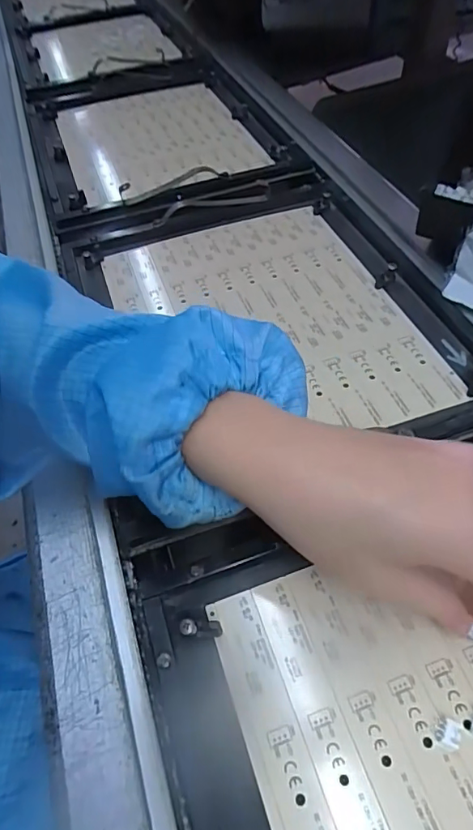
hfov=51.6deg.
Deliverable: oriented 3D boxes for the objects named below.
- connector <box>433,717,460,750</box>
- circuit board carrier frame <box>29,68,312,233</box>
[{"bbox_3d":[0.092,0.139,0.213,0.009,0.007,0.011,12,55,15],"label":"connector"},{"bbox_3d":[-0.103,-0.356,0.604,0.273,0.024,0.357,-18,53,-8],"label":"circuit board carrier frame"}]

